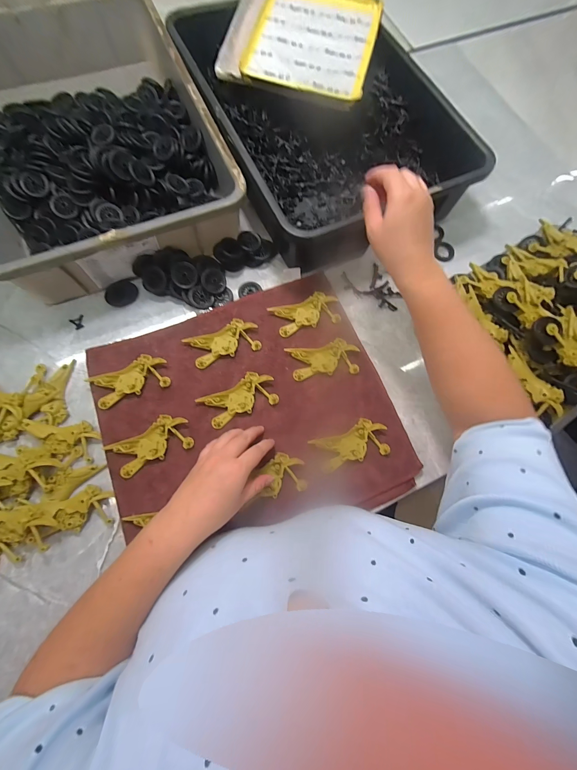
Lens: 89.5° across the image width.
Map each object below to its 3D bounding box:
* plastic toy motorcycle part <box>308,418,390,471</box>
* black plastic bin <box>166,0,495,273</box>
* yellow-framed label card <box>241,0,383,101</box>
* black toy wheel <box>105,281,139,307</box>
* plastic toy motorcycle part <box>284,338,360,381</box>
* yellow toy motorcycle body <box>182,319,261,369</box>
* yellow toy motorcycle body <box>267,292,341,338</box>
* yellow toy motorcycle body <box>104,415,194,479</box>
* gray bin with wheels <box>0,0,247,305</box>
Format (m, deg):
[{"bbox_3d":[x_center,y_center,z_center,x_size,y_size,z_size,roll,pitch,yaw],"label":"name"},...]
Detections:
[{"bbox_3d":[0.085,0.081,0.398,0.100,0.008,0.051,-16,74,-6],"label":"plastic toy motorcycle part"},{"bbox_3d":[0.056,-0.457,0.514,0.368,0.111,0.478,-22,74,-8],"label":"black plastic bin"},{"bbox_3d":[0.046,-0.594,0.497,0.199,0.013,0.242,14,78,2],"label":"yellow-framed label card"},{"bbox_3d":[-0.259,-0.141,0.453,0.047,0.012,0.037,-27,75,-9],"label":"black toy wheel"},{"bbox_3d":[0.052,-0.038,0.432,0.100,0.011,0.052,-7,73,-4],"label":"plastic toy motorcycle part"},{"bbox_3d":[-0.096,-0.063,0.433,0.102,0.013,0.051,-19,74,-7],"label":"yellow toy motorcycle body"},{"bbox_3d":[0.027,-0.111,0.451,0.101,0.010,0.050,-17,74,-7],"label":"yellow toy motorcycle body"},{"bbox_3d":[-0.182,0.078,0.386,0.099,0.010,0.052,-25,75,-9],"label":"yellow toy motorcycle body"},{"bbox_3d":[-0.322,-0.404,0.482,0.353,0.116,0.528,-24,75,-9],"label":"gray bin with wheels"}]

